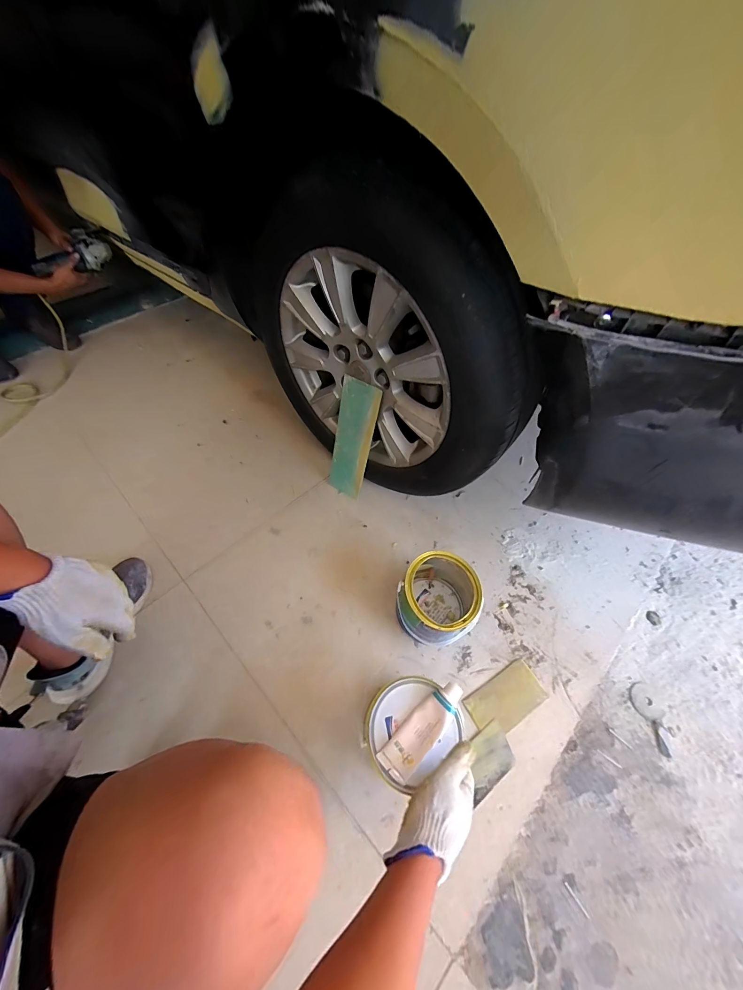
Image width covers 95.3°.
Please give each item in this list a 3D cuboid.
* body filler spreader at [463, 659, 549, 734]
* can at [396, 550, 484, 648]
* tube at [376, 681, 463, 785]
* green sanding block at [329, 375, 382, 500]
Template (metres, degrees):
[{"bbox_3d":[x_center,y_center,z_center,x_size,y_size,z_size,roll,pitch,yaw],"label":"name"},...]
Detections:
[{"bbox_3d":[0.273,0.414,0.685,0.160,0.008,0.087,-24,60,-18],"label":"body filler spreader"},{"bbox_3d":[0.133,0.222,0.719,0.151,0.158,0.157,5,56,1],"label":"can"},{"bbox_3d":[0.081,0.354,0.513,0.153,0.028,0.050,-37,65,-24],"label":"tube"},{"bbox_3d":[-0.050,-0.132,0.851,0.104,0.312,0.021,32,44,19],"label":"green sanding block"}]

